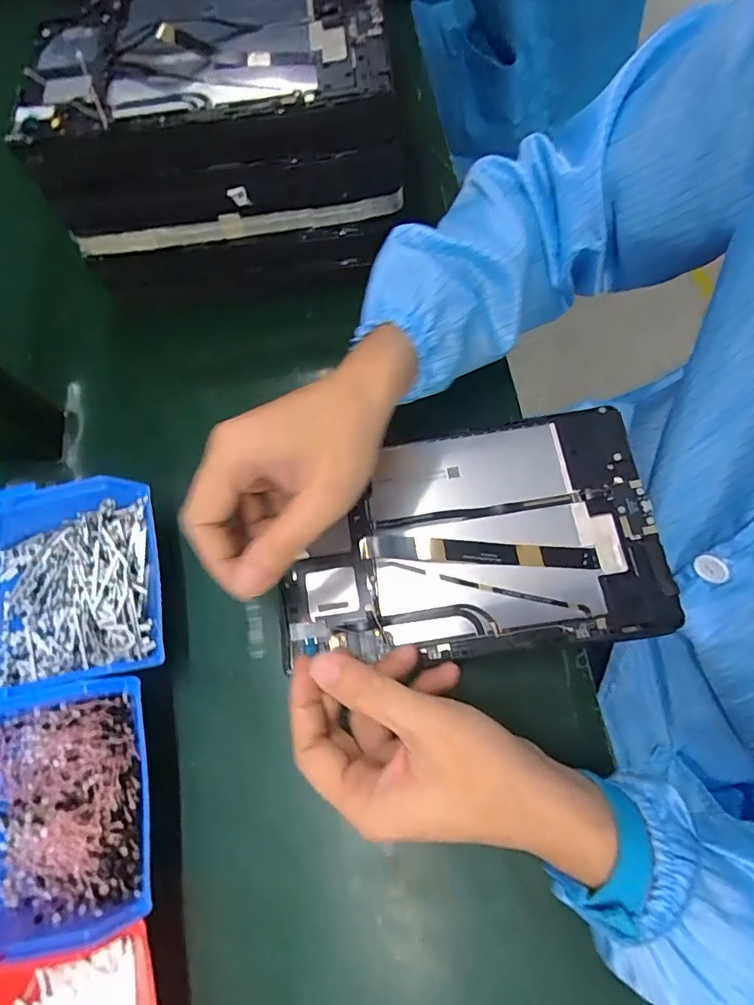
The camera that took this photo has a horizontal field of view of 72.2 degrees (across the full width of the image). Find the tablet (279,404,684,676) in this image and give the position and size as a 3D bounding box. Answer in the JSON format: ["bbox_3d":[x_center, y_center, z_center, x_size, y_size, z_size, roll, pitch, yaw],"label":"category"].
[{"bbox_3d":[0.056,0.022,0.334,0.235,0.014,0.146,-7,71,0],"label":"tablet"}]

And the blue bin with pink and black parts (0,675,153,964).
[{"bbox_3d":[-0.195,0.175,0.294,0.133,0.069,0.124,-14,70,-1],"label":"blue bin with pink and black parts"}]

